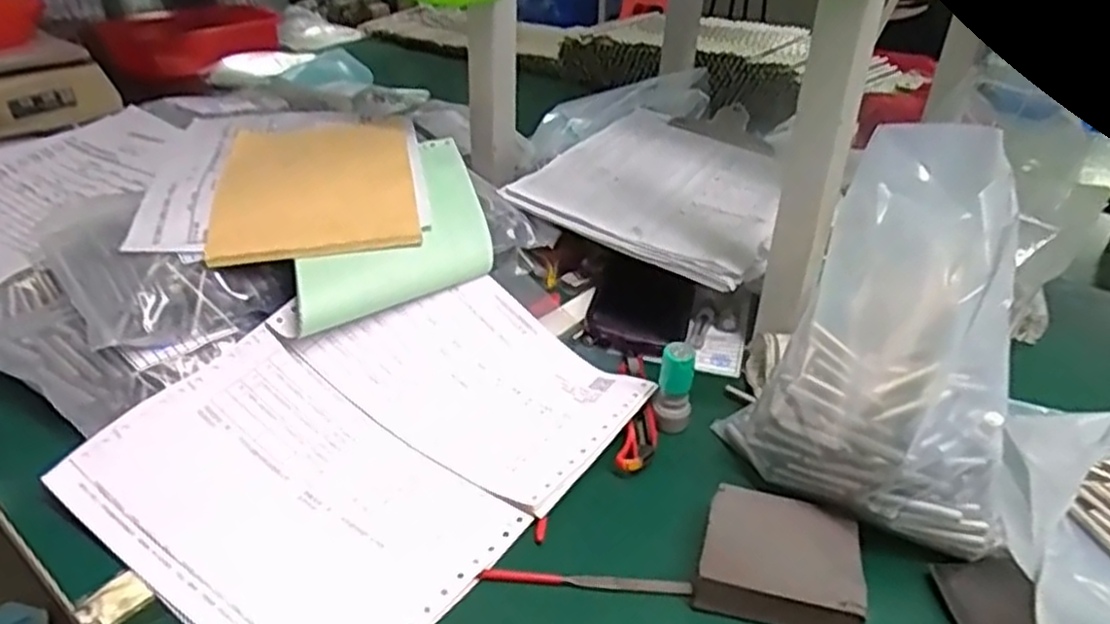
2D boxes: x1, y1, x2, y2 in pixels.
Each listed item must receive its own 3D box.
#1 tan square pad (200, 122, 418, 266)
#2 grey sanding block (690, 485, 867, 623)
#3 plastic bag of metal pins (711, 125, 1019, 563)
[{"bbox_3d":[-0.188,-0.107,0.594,0.149,0.035,0.209,-7,32,-11],"label":"tan square pad"},{"bbox_3d":[0.118,0.132,0.400,0.079,0.030,0.073,10,32,12],"label":"grey sanding block"},{"bbox_3d":[0.172,0.025,0.392,0.144,0.218,0.075,15,34,20],"label":"plastic bag of metal pins"}]

